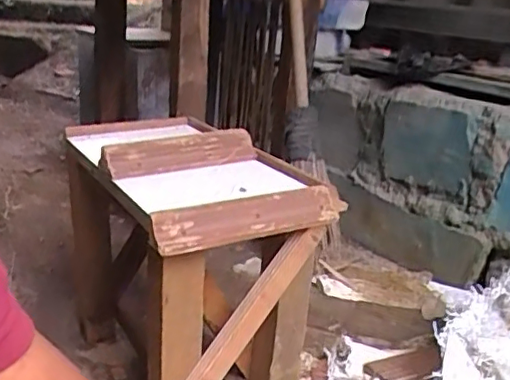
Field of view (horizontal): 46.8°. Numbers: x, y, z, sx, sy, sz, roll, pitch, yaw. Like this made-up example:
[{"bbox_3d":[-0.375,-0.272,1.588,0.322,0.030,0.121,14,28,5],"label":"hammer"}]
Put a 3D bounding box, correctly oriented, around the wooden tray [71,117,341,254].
[{"bbox_3d":[-0.083,-0.031,0.682,0.189,0.052,0.367,-8,21,-28],"label":"wooden tray"}]

